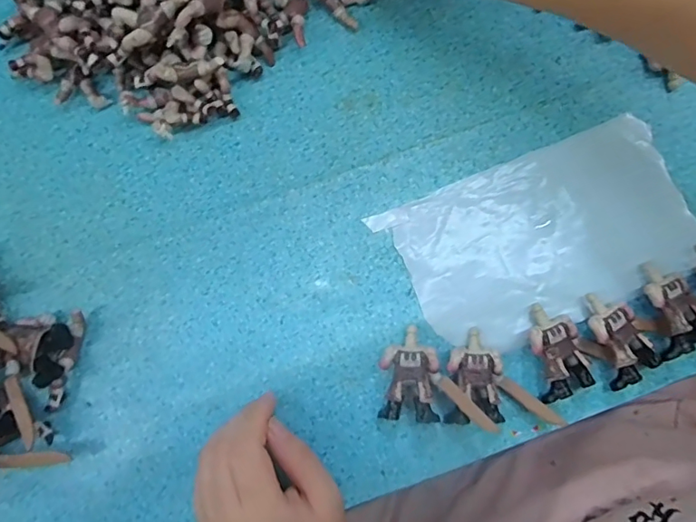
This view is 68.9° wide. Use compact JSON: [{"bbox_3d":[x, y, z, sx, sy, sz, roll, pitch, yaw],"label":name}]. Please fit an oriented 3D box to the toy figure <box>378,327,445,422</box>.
[{"bbox_3d":[0.040,0.073,0.326,0.038,0.018,0.056,7,82,0],"label":"toy figure"}]

